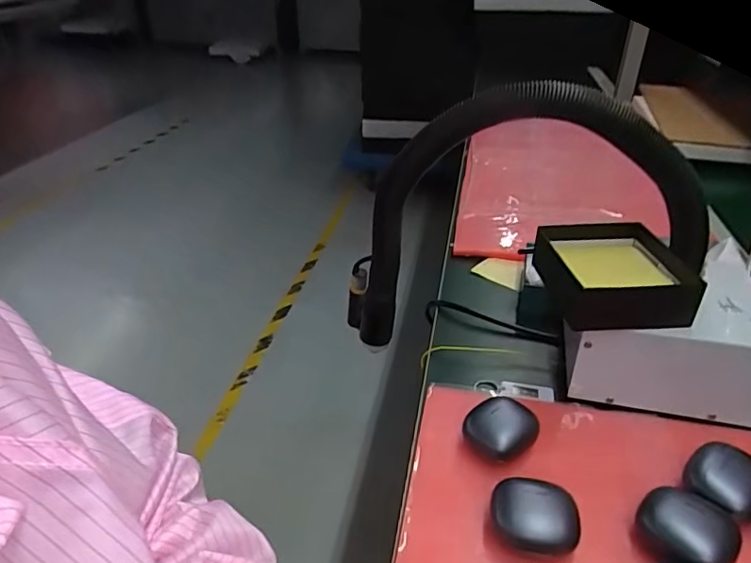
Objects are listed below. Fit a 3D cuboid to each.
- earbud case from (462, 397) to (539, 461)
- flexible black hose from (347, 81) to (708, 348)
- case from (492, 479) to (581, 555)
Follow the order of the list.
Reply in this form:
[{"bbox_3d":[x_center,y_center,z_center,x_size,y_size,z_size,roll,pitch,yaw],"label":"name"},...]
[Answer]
[{"bbox_3d":[0.102,0.117,0.425,0.049,0.032,0.047,-27,40,-36],"label":"earbud case"},{"bbox_3d":[0.104,-0.032,0.457,0.297,0.253,0.056,17,36,26],"label":"flexible black hose"},{"bbox_3d":[0.107,0.160,0.359,0.055,0.024,0.045,6,32,10],"label":"case"}]

